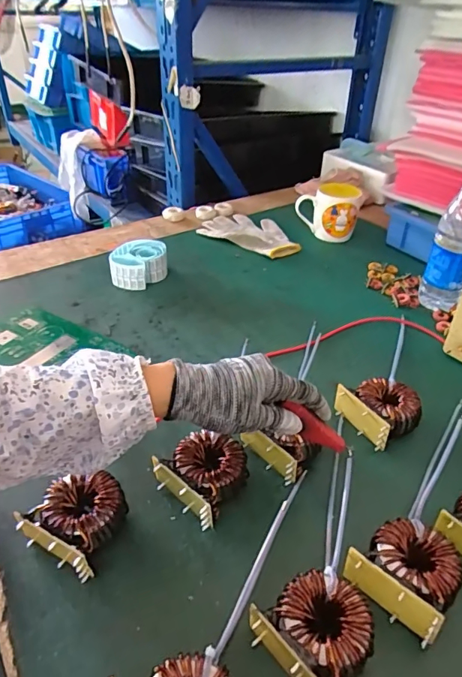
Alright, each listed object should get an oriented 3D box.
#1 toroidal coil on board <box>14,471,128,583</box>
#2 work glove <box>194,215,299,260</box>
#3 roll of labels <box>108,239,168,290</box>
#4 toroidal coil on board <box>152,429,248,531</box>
[{"bbox_3d":[-0.131,0.156,0.408,0.067,0.040,0.073,20,40,23],"label":"toroidal coil on board"},{"bbox_3d":[0.048,-0.212,0.931,0.210,0.017,0.131,22,41,25],"label":"work glove"},{"bbox_3d":[-0.154,-0.124,0.782,0.094,0.049,0.094,-5,37,-10],"label":"roll of labels"},{"bbox_3d":[-0.025,0.128,0.451,0.075,0.039,0.078,31,45,33],"label":"toroidal coil on board"}]

